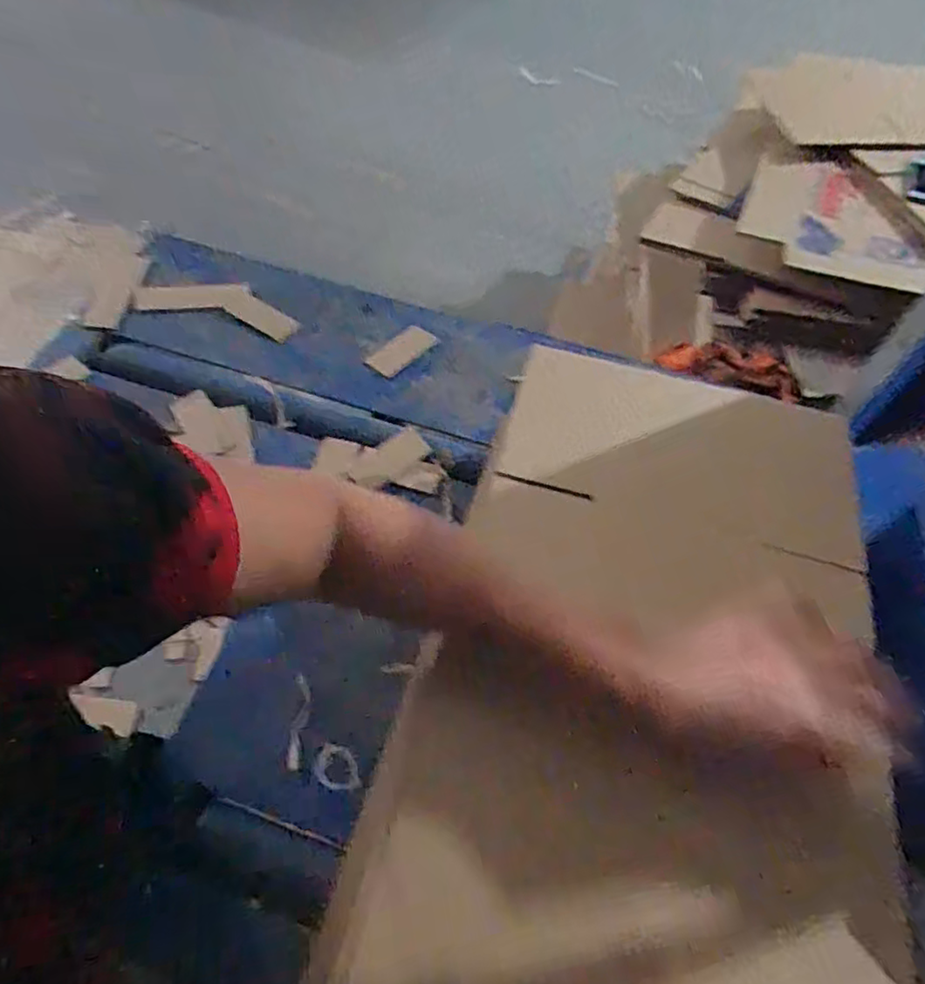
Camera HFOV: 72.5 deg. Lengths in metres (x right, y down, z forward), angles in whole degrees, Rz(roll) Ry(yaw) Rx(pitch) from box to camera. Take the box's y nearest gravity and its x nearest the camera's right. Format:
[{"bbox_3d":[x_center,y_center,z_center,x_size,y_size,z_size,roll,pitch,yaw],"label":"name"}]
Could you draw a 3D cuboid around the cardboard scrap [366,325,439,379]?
[{"bbox_3d":[-0.068,-0.157,0.703,0.040,0.006,0.074,41,73,17],"label":"cardboard scrap"}]

